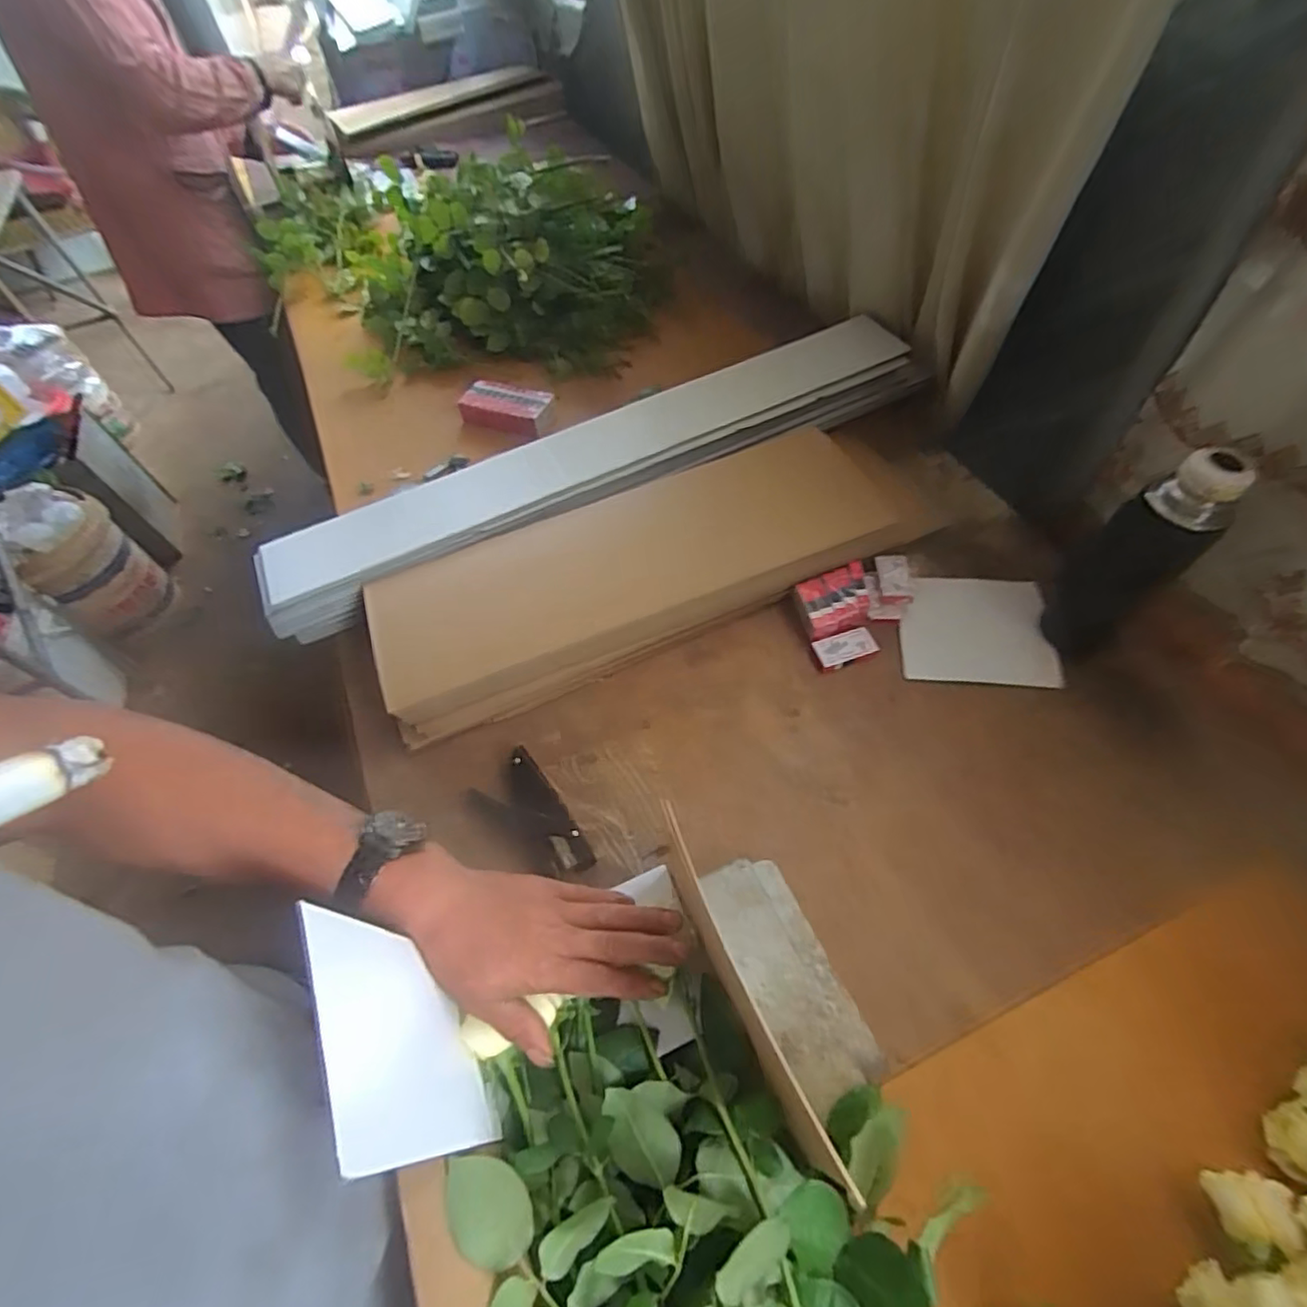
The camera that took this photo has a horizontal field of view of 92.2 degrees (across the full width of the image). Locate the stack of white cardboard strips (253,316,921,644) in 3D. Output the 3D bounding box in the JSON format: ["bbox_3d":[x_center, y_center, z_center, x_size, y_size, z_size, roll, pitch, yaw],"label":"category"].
[{"bbox_3d":[-0.057,-0.282,0.918,1.002,0.068,0.150,-24,58,-11],"label":"stack of white cardboard strips"}]

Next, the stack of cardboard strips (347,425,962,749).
[{"bbox_3d":[-0.012,-0.111,0.813,0.680,0.091,0.220,-21,58,-9],"label":"stack of cardboard strips"}]

